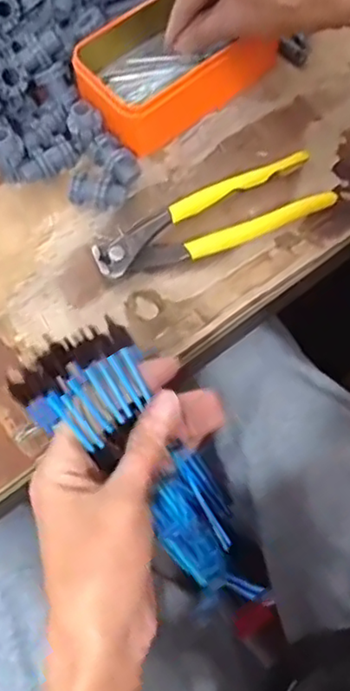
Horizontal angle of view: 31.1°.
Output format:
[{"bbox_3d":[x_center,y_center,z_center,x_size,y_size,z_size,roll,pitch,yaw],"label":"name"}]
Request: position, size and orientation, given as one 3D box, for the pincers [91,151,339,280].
[{"bbox_3d":[0.026,-0.082,0.420,0.162,0.018,0.042,-24,70,-9],"label":"pincers"}]

